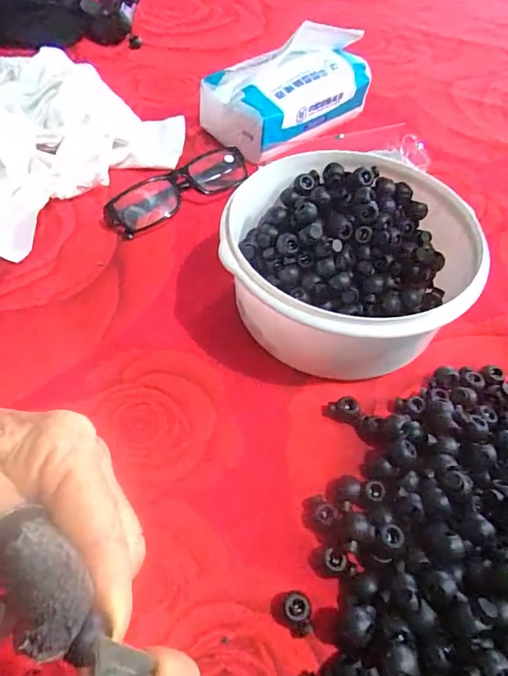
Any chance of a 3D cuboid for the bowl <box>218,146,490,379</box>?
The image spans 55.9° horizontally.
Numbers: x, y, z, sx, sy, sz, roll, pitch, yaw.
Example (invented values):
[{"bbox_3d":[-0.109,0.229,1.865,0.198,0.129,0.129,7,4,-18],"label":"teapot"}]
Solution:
[{"bbox_3d":[0.059,-0.049,0.330,0.155,0.073,0.159,3,53,-4],"label":"bowl"}]

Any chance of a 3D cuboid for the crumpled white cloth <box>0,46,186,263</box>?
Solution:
[{"bbox_3d":[-0.213,-0.207,0.444,0.260,0.056,0.225,35,58,19],"label":"crumpled white cloth"}]

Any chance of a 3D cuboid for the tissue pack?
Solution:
[{"bbox_3d":[0.031,-0.251,0.477,0.101,0.080,0.167,38,59,20],"label":"tissue pack"}]

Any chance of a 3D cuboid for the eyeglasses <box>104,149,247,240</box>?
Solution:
[{"bbox_3d":[-0.068,-0.134,0.415,0.129,0.031,0.045,-32,62,-26],"label":"eyeglasses"}]

